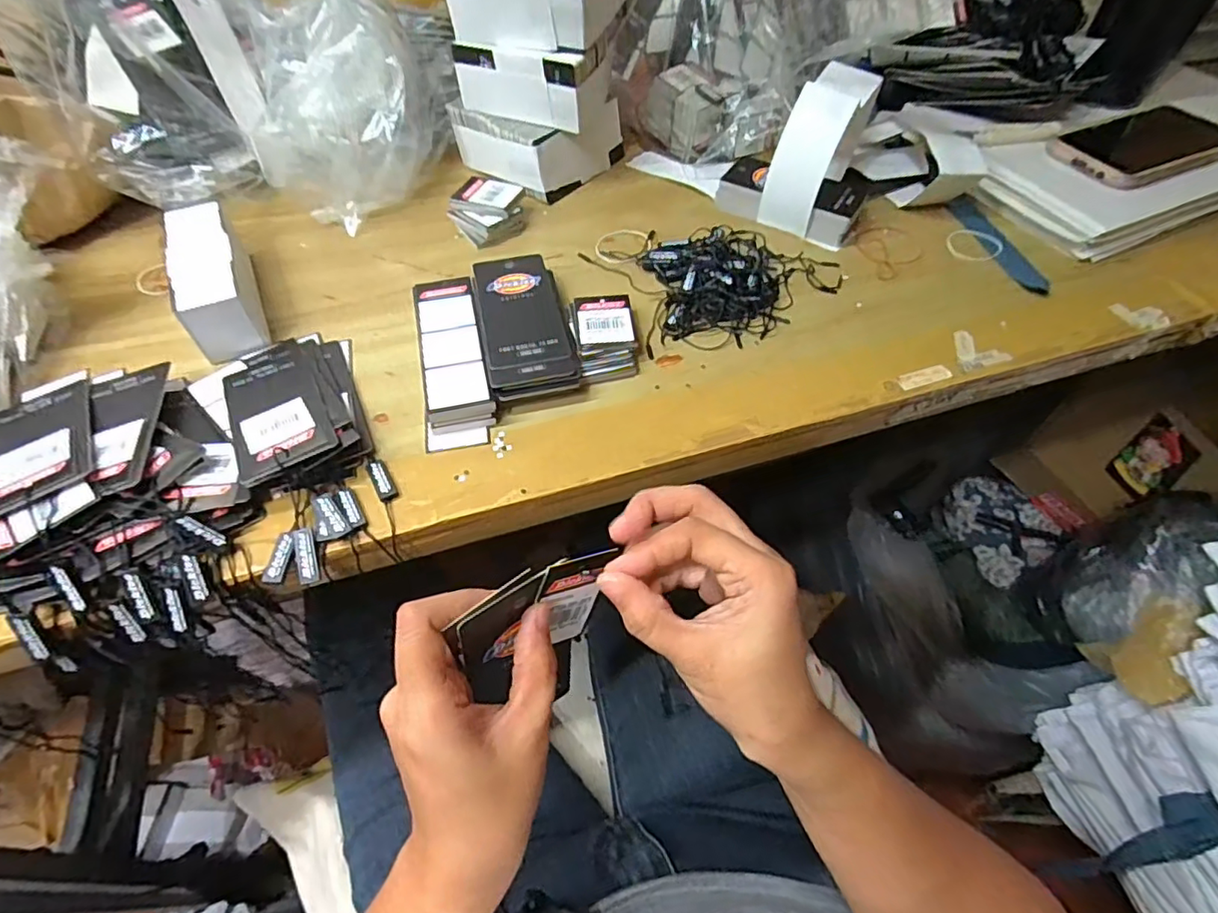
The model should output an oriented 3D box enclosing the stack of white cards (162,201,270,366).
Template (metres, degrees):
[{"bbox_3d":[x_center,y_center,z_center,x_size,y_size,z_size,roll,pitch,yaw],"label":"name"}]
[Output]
[{"bbox_3d":[-0.265,-0.122,0.395,0.039,0.039,0.121,-24,57,-16],"label":"stack of white cards"}]

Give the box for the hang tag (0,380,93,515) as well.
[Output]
[{"bbox_3d":[-0.305,-0.009,0.312,0.050,0.008,0.110,-30,45,-22],"label":"hang tag"}]

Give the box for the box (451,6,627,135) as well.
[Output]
[{"bbox_3d":[-0.056,-0.327,0.491,0.113,0.051,0.102,18,56,13],"label":"box"}]

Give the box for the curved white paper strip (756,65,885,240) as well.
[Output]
[{"bbox_3d":[0.163,-0.240,0.458,0.045,0.087,0.097,27,58,19],"label":"curved white paper strip"}]

